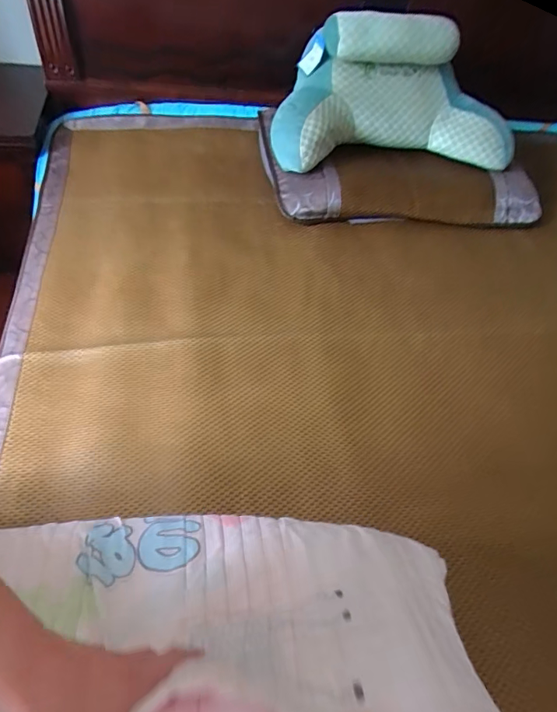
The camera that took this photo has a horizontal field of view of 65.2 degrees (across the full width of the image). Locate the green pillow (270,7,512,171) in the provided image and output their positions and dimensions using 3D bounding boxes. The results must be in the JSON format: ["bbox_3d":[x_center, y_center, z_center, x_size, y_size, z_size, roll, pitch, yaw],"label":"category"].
[{"bbox_3d":[0.272,-0.627,1.040,0.571,0.245,0.256,-7,55,-10],"label":"green pillow"}]

